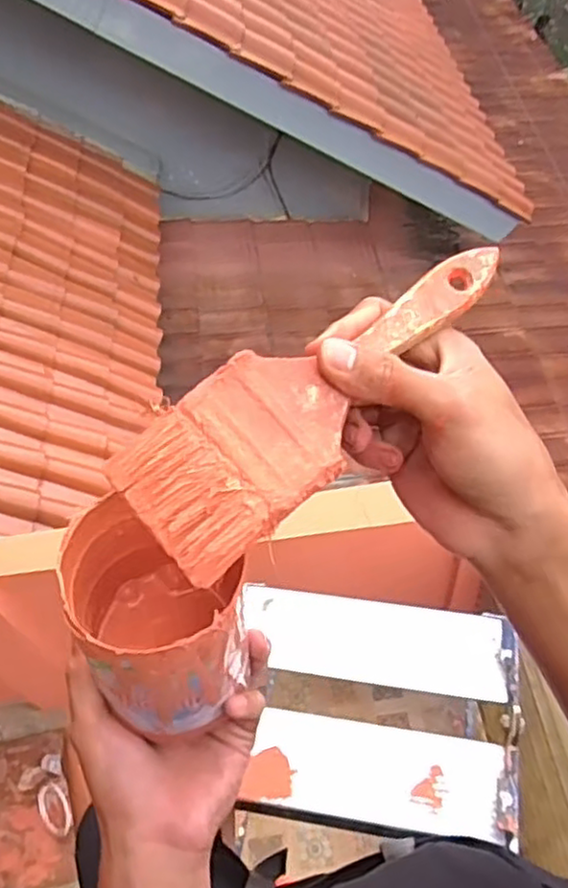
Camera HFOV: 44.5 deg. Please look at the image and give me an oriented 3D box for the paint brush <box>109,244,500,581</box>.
[{"bbox_3d":[0.023,-0.018,0.298,0.190,0.020,0.067,-31,80,-15],"label":"paint brush"}]

